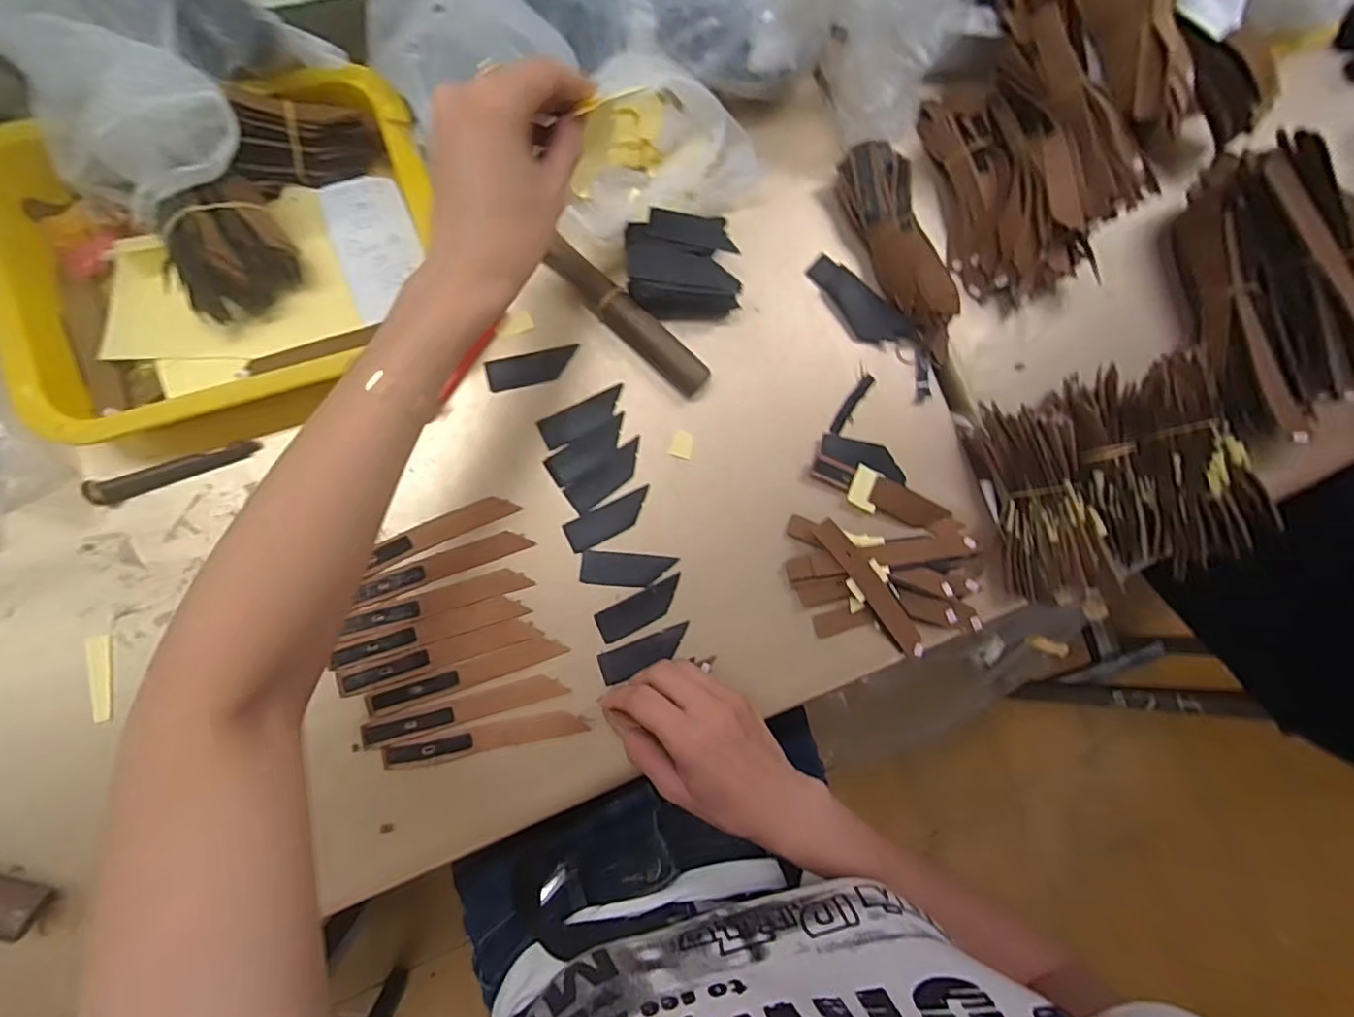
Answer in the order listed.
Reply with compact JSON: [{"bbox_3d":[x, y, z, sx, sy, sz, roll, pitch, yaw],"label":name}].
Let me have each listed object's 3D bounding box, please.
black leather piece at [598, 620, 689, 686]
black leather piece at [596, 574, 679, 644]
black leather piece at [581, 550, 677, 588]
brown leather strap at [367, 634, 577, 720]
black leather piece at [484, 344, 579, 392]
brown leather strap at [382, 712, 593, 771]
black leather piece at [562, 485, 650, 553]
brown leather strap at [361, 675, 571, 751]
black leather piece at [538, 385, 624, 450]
[{"bbox_3d":[-0.022,0.101,0.413,0.065,0.004,0.021,-20,84,-8],"label":"black leather piece"},{"bbox_3d":[-0.024,0.070,0.414,0.065,0.004,0.022,-26,88,-11],"label":"black leather piece"},{"bbox_3d":[-0.034,0.043,0.415,0.064,0.004,0.022,5,83,-8],"label":"black leather piece"},{"bbox_3d":[-0.138,0.110,0.392,0.125,0.004,0.016,-17,87,-10],"label":"brown leather strap"},{"bbox_3d":[-0.102,-0.100,0.419,0.063,0.004,0.022,-14,86,-10],"label":"black leather piece"},{"bbox_3d":[-0.125,0.152,0.389,0.126,0.006,0.018,-10,86,-10],"label":"brown leather strap"},{"bbox_3d":[-0.047,0.008,0.418,0.064,0.004,0.023,-28,89,-11],"label":"black leather piece"},{"bbox_3d":[-0.139,0.133,0.390,0.127,0.004,0.016,-13,86,-10],"label":"brown leather strap"},{"bbox_3d":[-0.066,-0.065,0.423,0.063,0.004,0.022,-27,88,-11],"label":"black leather piece"}]

